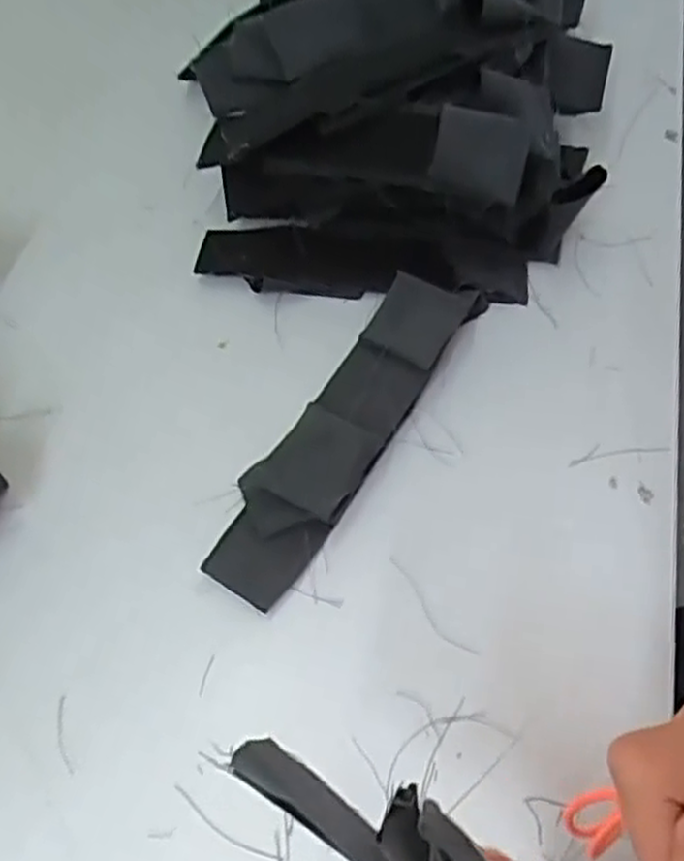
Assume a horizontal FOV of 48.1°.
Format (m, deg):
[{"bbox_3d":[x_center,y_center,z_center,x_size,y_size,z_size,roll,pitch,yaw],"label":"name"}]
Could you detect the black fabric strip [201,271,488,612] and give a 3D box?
[{"bbox_3d":[0.004,-0.007,0.398,0.051,0.021,0.208,34,78,14],"label":"black fabric strip"}]

